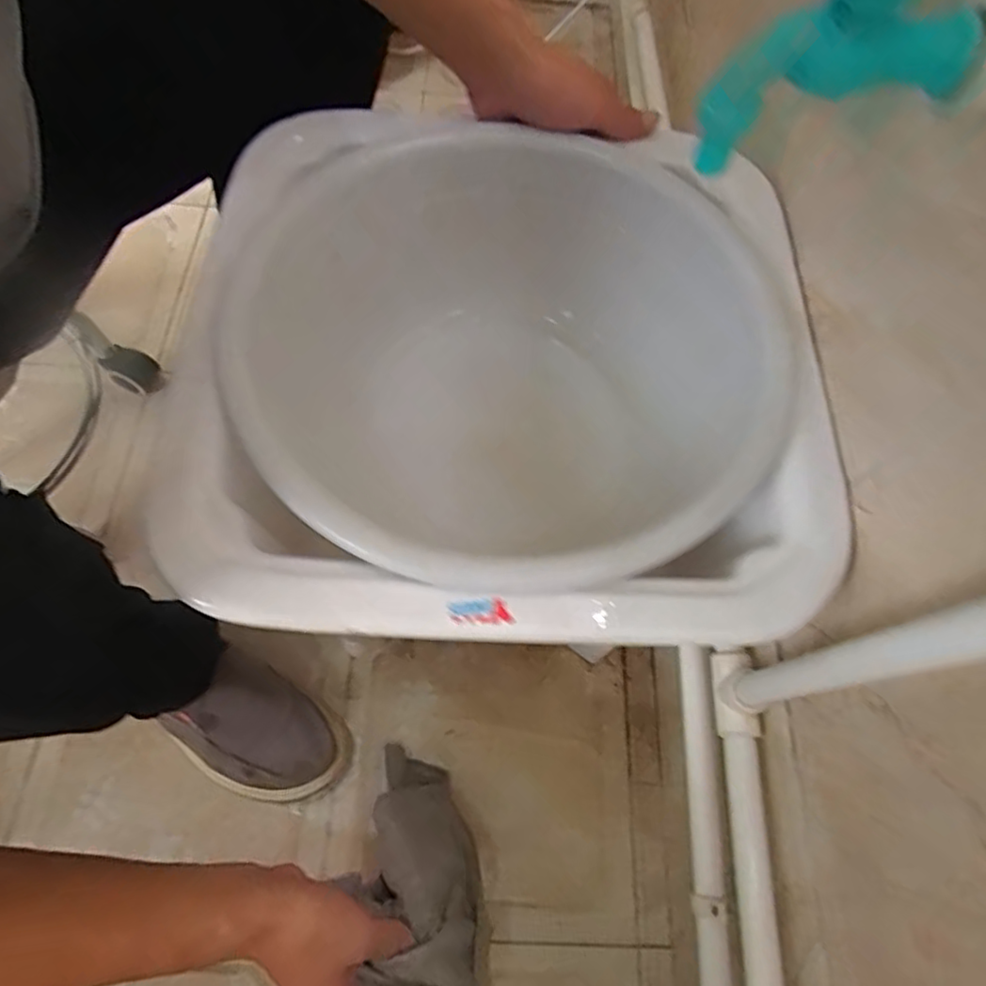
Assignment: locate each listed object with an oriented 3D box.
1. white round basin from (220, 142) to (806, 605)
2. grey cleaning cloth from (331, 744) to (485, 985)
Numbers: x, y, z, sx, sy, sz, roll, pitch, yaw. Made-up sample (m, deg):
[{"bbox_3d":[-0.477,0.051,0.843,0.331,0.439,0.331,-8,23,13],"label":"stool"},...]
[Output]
[{"bbox_3d":[0.003,-0.084,0.438,0.337,0.138,0.339,1,65,-3],"label":"white round basin"},{"bbox_3d":[-0.060,0.316,0.512,0.089,0.076,0.233,-8,30,-6],"label":"grey cleaning cloth"}]

